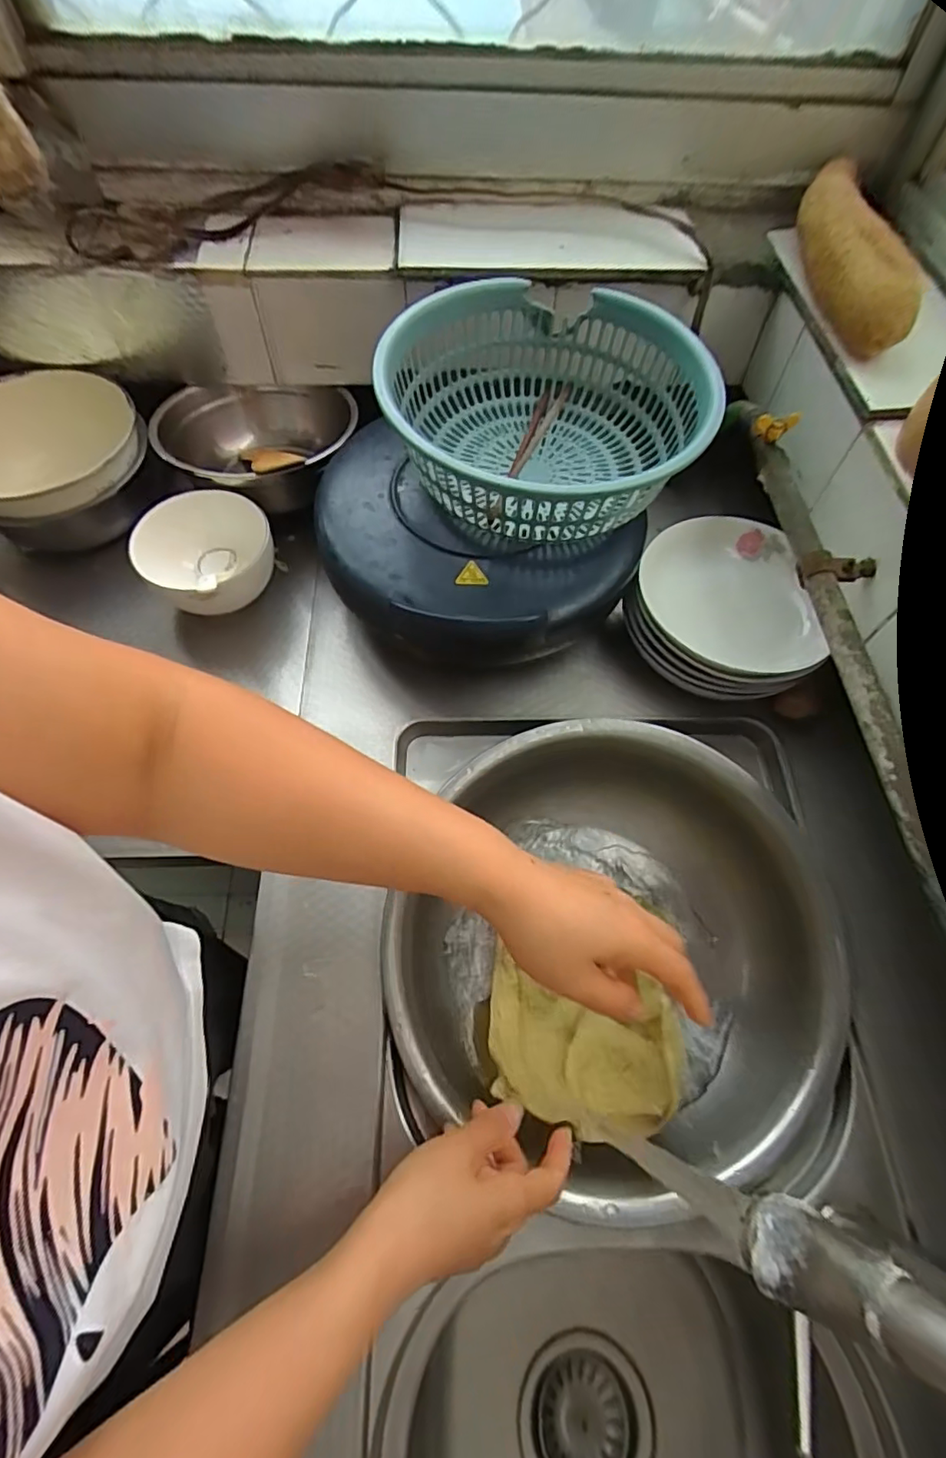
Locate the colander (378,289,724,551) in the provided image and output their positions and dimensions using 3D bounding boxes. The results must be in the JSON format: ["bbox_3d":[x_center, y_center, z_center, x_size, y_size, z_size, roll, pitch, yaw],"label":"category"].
[{"bbox_3d":[0.055,-0.284,0.515,0.267,0.108,0.308,-12,64,-7],"label":"colander"}]

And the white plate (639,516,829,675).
[{"bbox_3d":[0.255,-0.130,0.559,0.170,0.031,0.177,1,63,-1],"label":"white plate"}]

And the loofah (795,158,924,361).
[{"bbox_3d":[0.320,-0.431,0.514,0.045,0.064,0.253,-3,63,-3],"label":"loofah"}]

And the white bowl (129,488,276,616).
[{"bbox_3d":[-0.261,-0.166,0.581,0.124,0.079,0.121,1,63,-1],"label":"white bowl"}]

